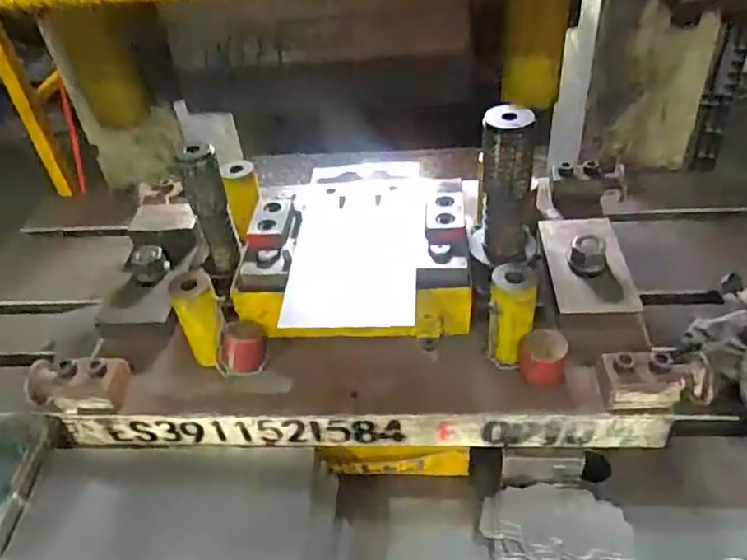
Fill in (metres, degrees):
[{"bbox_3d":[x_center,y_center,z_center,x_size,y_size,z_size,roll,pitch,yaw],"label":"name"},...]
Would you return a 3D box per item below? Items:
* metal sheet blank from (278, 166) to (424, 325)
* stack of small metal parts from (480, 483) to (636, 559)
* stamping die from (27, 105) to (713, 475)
[{"bbox_3d":[-0.014,-0.046,0.639,0.127,0.009,0.245,-1,43,5],"label":"metal sheet blank"},{"bbox_3d":[0.170,0.237,0.589,0.131,0.046,0.075,5,42,13],"label":"stack of small metal parts"},{"bbox_3d":[-0.018,0.005,0.650,0.594,0.244,0.295,-3,41,4],"label":"stamping die"}]

